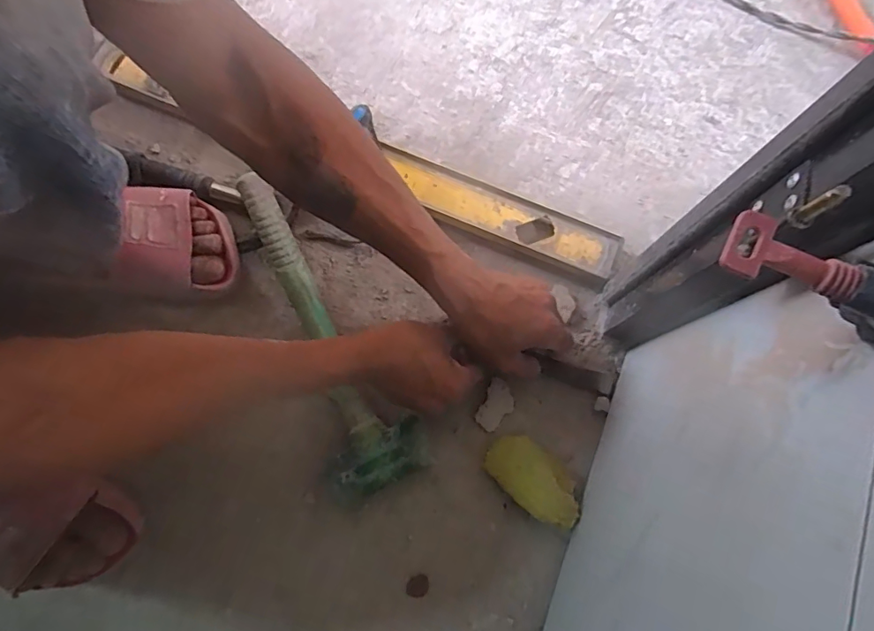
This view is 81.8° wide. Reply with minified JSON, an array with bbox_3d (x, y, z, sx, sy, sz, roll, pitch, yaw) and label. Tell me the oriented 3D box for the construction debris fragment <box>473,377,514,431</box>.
[{"bbox_3d":[0.057,0.088,0.487,0.029,0.004,0.048,26,76,5],"label":"construction debris fragment"}]

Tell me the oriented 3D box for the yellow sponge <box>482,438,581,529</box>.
[{"bbox_3d":[0.089,0.147,0.457,0.090,0.033,0.052,41,78,9],"label":"yellow sponge"}]

